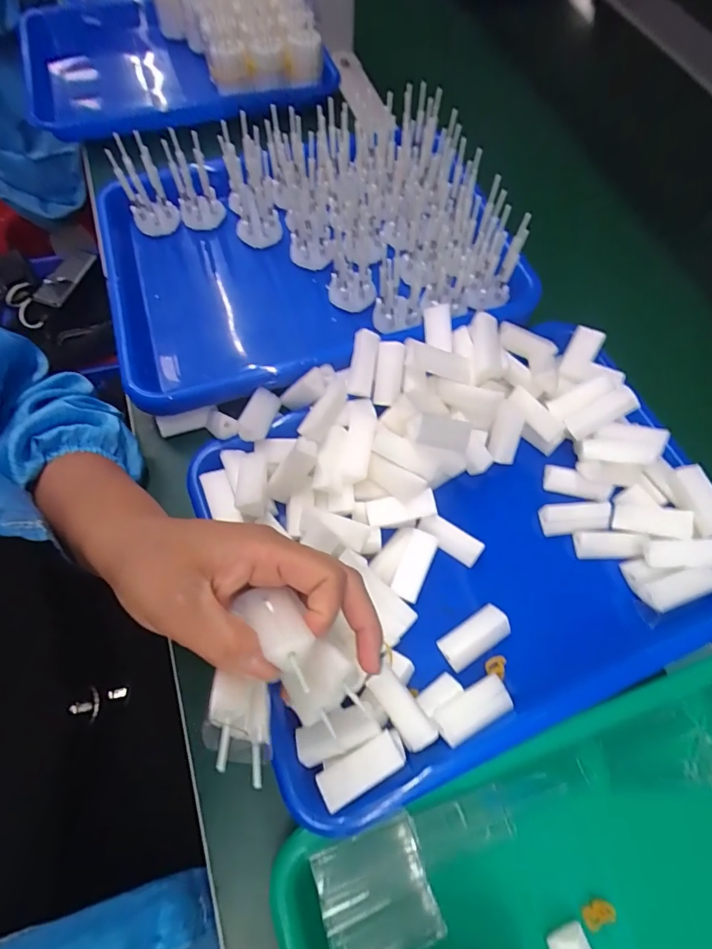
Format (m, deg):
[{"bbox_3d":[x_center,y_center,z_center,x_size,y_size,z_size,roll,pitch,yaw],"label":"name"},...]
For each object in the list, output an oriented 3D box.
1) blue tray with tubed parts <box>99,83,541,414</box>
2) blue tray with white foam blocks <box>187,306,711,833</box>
[{"bbox_3d":[-0.043,-0.195,0.390,0.330,0.084,0.240,-17,68,-9],"label":"blue tray with tubed parts"},{"bbox_3d":[0.067,0.022,0.322,0.309,0.068,0.260,-22,69,-11],"label":"blue tray with white foam blocks"}]

